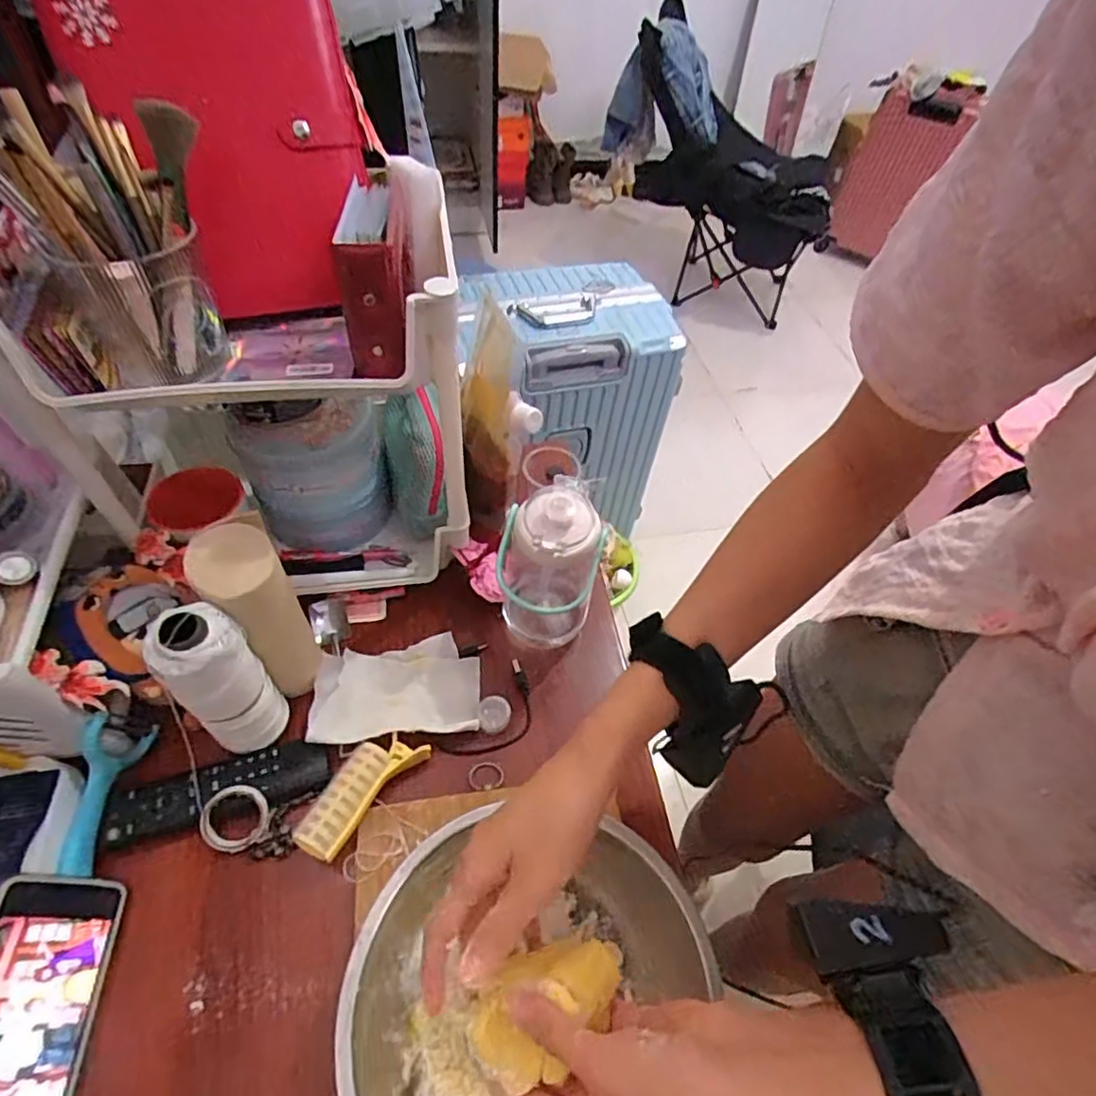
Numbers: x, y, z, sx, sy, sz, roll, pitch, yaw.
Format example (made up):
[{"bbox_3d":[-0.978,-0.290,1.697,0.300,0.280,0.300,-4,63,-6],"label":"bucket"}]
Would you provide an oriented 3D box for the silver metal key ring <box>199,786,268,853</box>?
[{"bbox_3d":[-0.242,0.209,0.462,0.047,0.005,0.047,4,78,-19],"label":"silver metal key ring"}]

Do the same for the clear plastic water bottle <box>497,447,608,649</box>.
[{"bbox_3d":[-0.001,0.027,0.537,0.078,0.169,0.096,7,51,0],"label":"clear plastic water bottle"}]

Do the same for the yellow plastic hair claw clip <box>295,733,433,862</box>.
[{"bbox_3d":[-0.149,0.189,0.475,0.043,0.021,0.109,33,56,19],"label":"yellow plastic hair claw clip"}]

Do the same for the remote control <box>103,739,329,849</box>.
[{"bbox_3d":[-0.259,0.191,0.474,0.156,0.018,0.044,-12,54,-14],"label":"remote control"}]

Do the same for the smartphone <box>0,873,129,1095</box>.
[{"bbox_3d":[-0.317,0.294,0.361,0.006,0.083,0.167,-25,50,21],"label":"smartphone"}]

